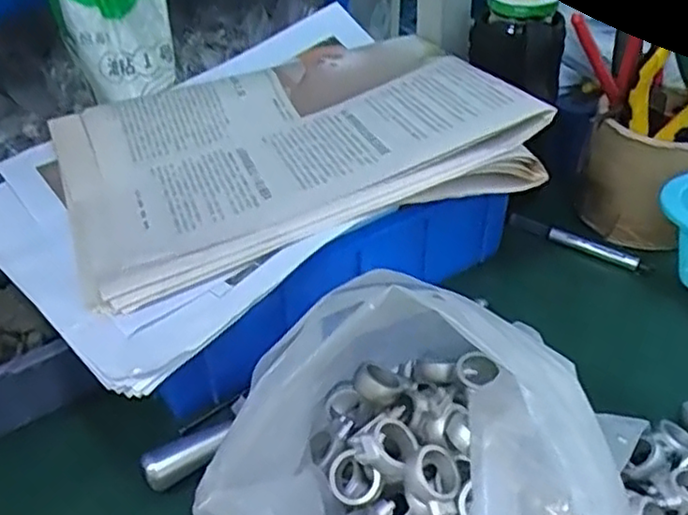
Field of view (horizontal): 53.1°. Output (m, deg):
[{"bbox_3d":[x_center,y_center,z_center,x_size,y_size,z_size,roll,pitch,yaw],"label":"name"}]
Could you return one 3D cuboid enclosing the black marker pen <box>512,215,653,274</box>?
[{"bbox_3d":[0.178,-0.012,0.526,0.105,0.011,0.013,23,45,29],"label":"black marker pen"}]

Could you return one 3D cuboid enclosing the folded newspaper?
[{"bbox_3d":[-0.032,-0.071,0.436,0.273,0.046,0.175,-15,40,-15],"label":"folded newspaper"}]

